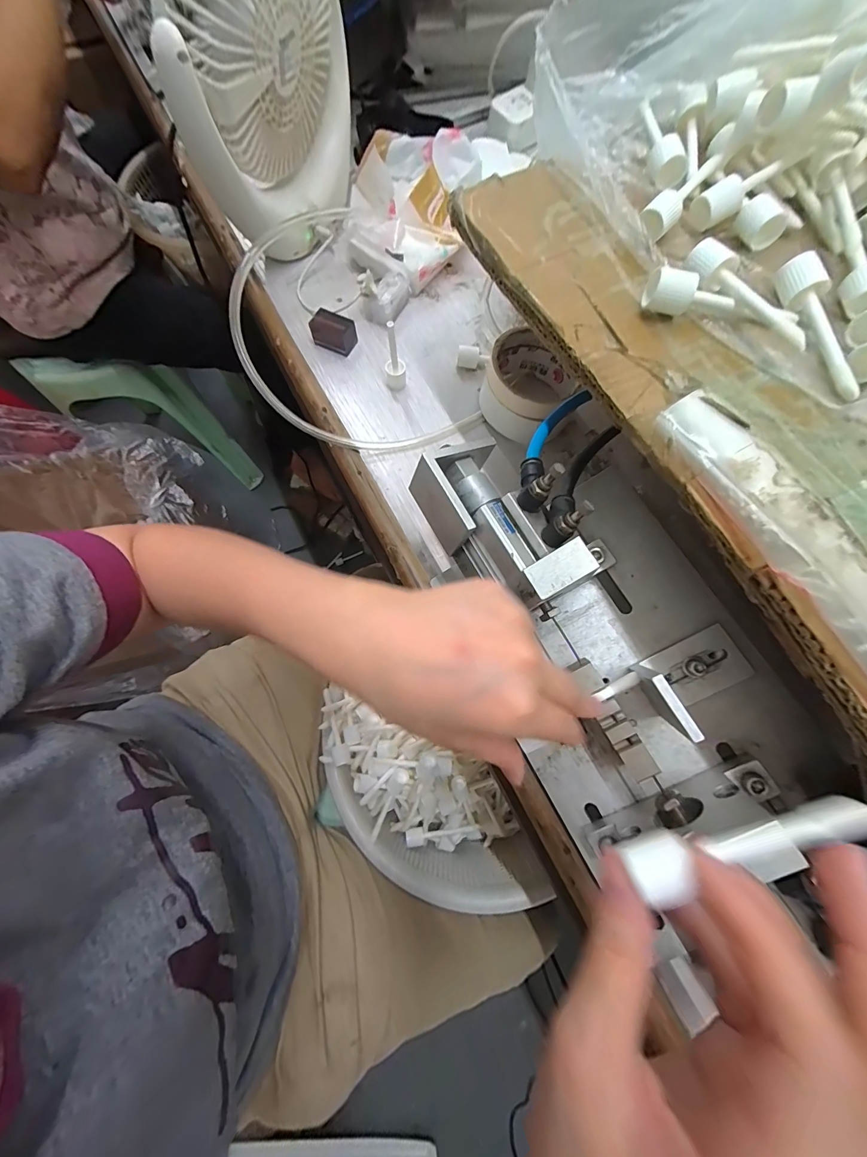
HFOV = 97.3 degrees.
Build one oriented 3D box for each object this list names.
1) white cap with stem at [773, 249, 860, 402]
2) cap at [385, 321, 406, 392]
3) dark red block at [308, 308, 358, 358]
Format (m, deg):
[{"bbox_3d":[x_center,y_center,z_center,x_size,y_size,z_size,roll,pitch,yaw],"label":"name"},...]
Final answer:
[{"bbox_3d":[0.202,-0.131,0.196,0.015,0.016,0.081,-12,72,-1],"label":"white cap with stem"},{"bbox_3d":[-0.036,-0.204,0.350,0.020,0.060,0.018,12,64,8],"label":"cap"},{"bbox_3d":[-0.100,-0.244,0.378,0.041,0.024,0.024,23,75,7],"label":"dark red block"}]

